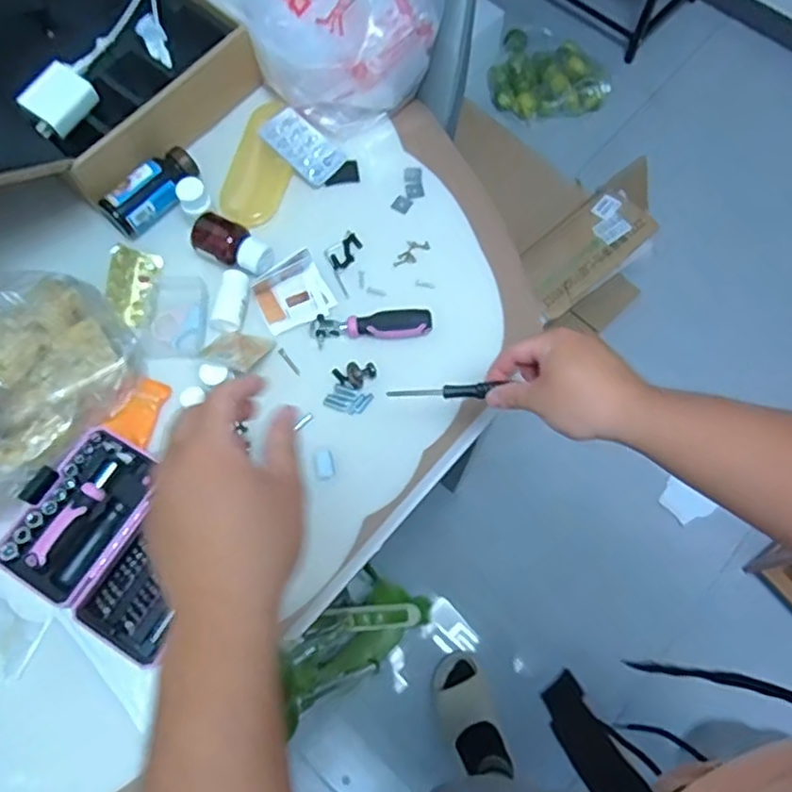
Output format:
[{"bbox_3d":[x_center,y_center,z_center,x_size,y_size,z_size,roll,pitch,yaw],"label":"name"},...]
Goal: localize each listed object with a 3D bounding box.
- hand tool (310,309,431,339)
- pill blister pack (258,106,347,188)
[{"bbox_3d":[-0.026,-0.072,0.678,0.124,0.019,0.028,0,69,0],"label":"hand tool"},{"bbox_3d":[-0.104,-0.284,0.746,0.093,0.009,0.060,46,70,3],"label":"pill blister pack"}]

